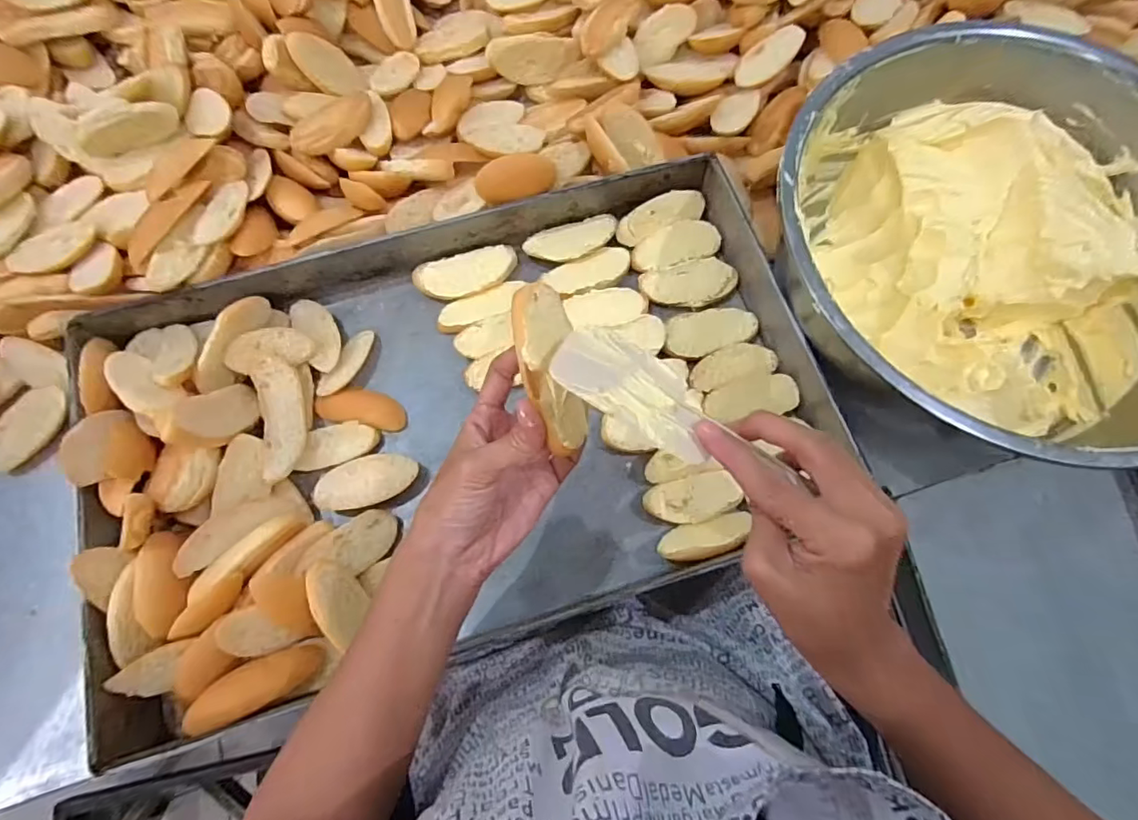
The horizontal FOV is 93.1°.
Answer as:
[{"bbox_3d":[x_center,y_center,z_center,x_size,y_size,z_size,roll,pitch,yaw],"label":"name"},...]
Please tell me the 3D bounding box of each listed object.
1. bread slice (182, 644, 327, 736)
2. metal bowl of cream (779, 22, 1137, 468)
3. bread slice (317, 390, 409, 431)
[{"bbox_3d":[-0.234,0.206,0.404,0.094,0.022,0.033,-21,73,-31],"label":"bread slice"},{"bbox_3d":[0.366,-0.128,0.485,0.384,0.149,0.369,0,73,-1],"label":"metal bowl of cream"},{"bbox_3d":[-0.193,-0.002,0.499,0.082,0.017,0.031,10,73,2],"label":"bread slice"}]

